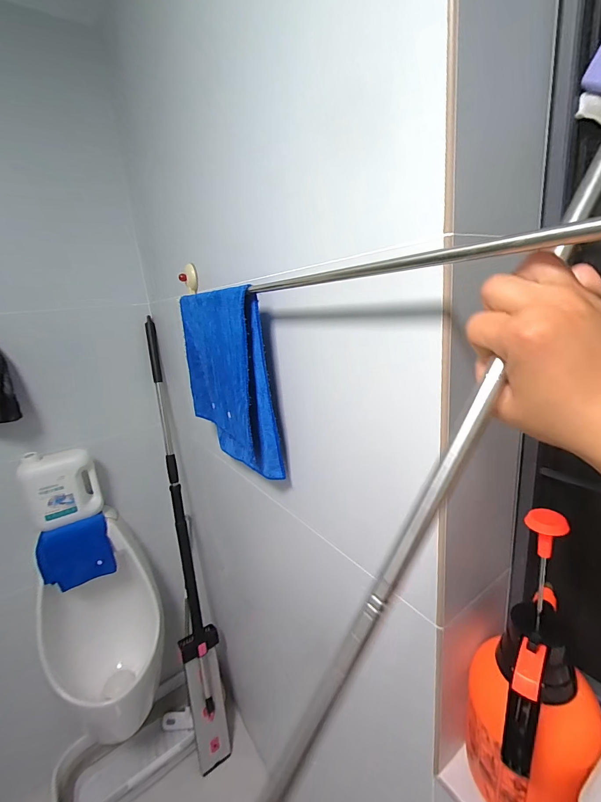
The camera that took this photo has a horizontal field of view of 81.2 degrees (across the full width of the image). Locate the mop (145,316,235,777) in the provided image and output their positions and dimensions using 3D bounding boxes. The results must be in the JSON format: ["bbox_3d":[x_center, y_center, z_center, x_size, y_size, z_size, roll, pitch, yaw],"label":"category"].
[{"bbox_3d":[-0.345,0.444,1.005,0.106,1.283,0.270,-12,17,-22],"label":"mop"}]

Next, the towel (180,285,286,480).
[{"bbox_3d":[-0.127,-0.031,0.595,0.049,0.277,0.248,-15,18,-32],"label":"towel"}]

